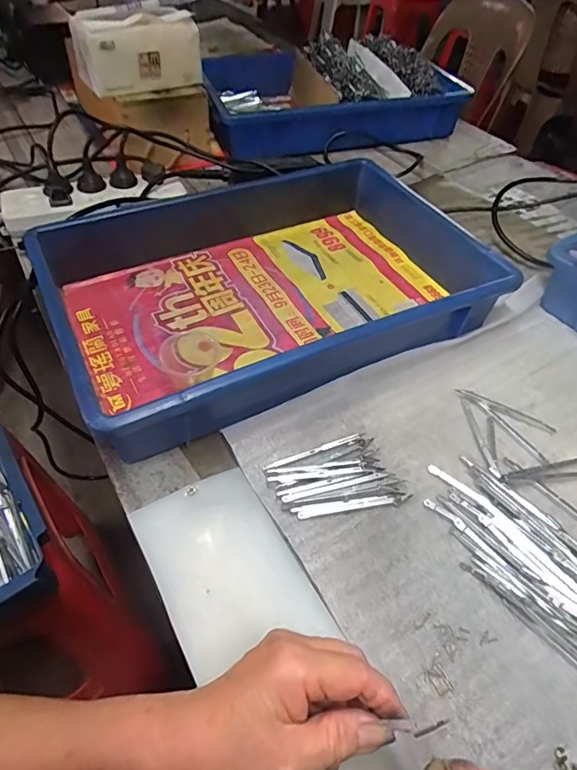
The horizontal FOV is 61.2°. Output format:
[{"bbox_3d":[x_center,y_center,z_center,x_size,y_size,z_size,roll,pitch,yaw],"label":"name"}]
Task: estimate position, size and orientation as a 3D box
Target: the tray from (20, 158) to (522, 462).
[{"bbox_3d":[-0.017,-0.110,0.525,0.434,0.089,0.289,-23,53,-17],"label":"tray"}]

